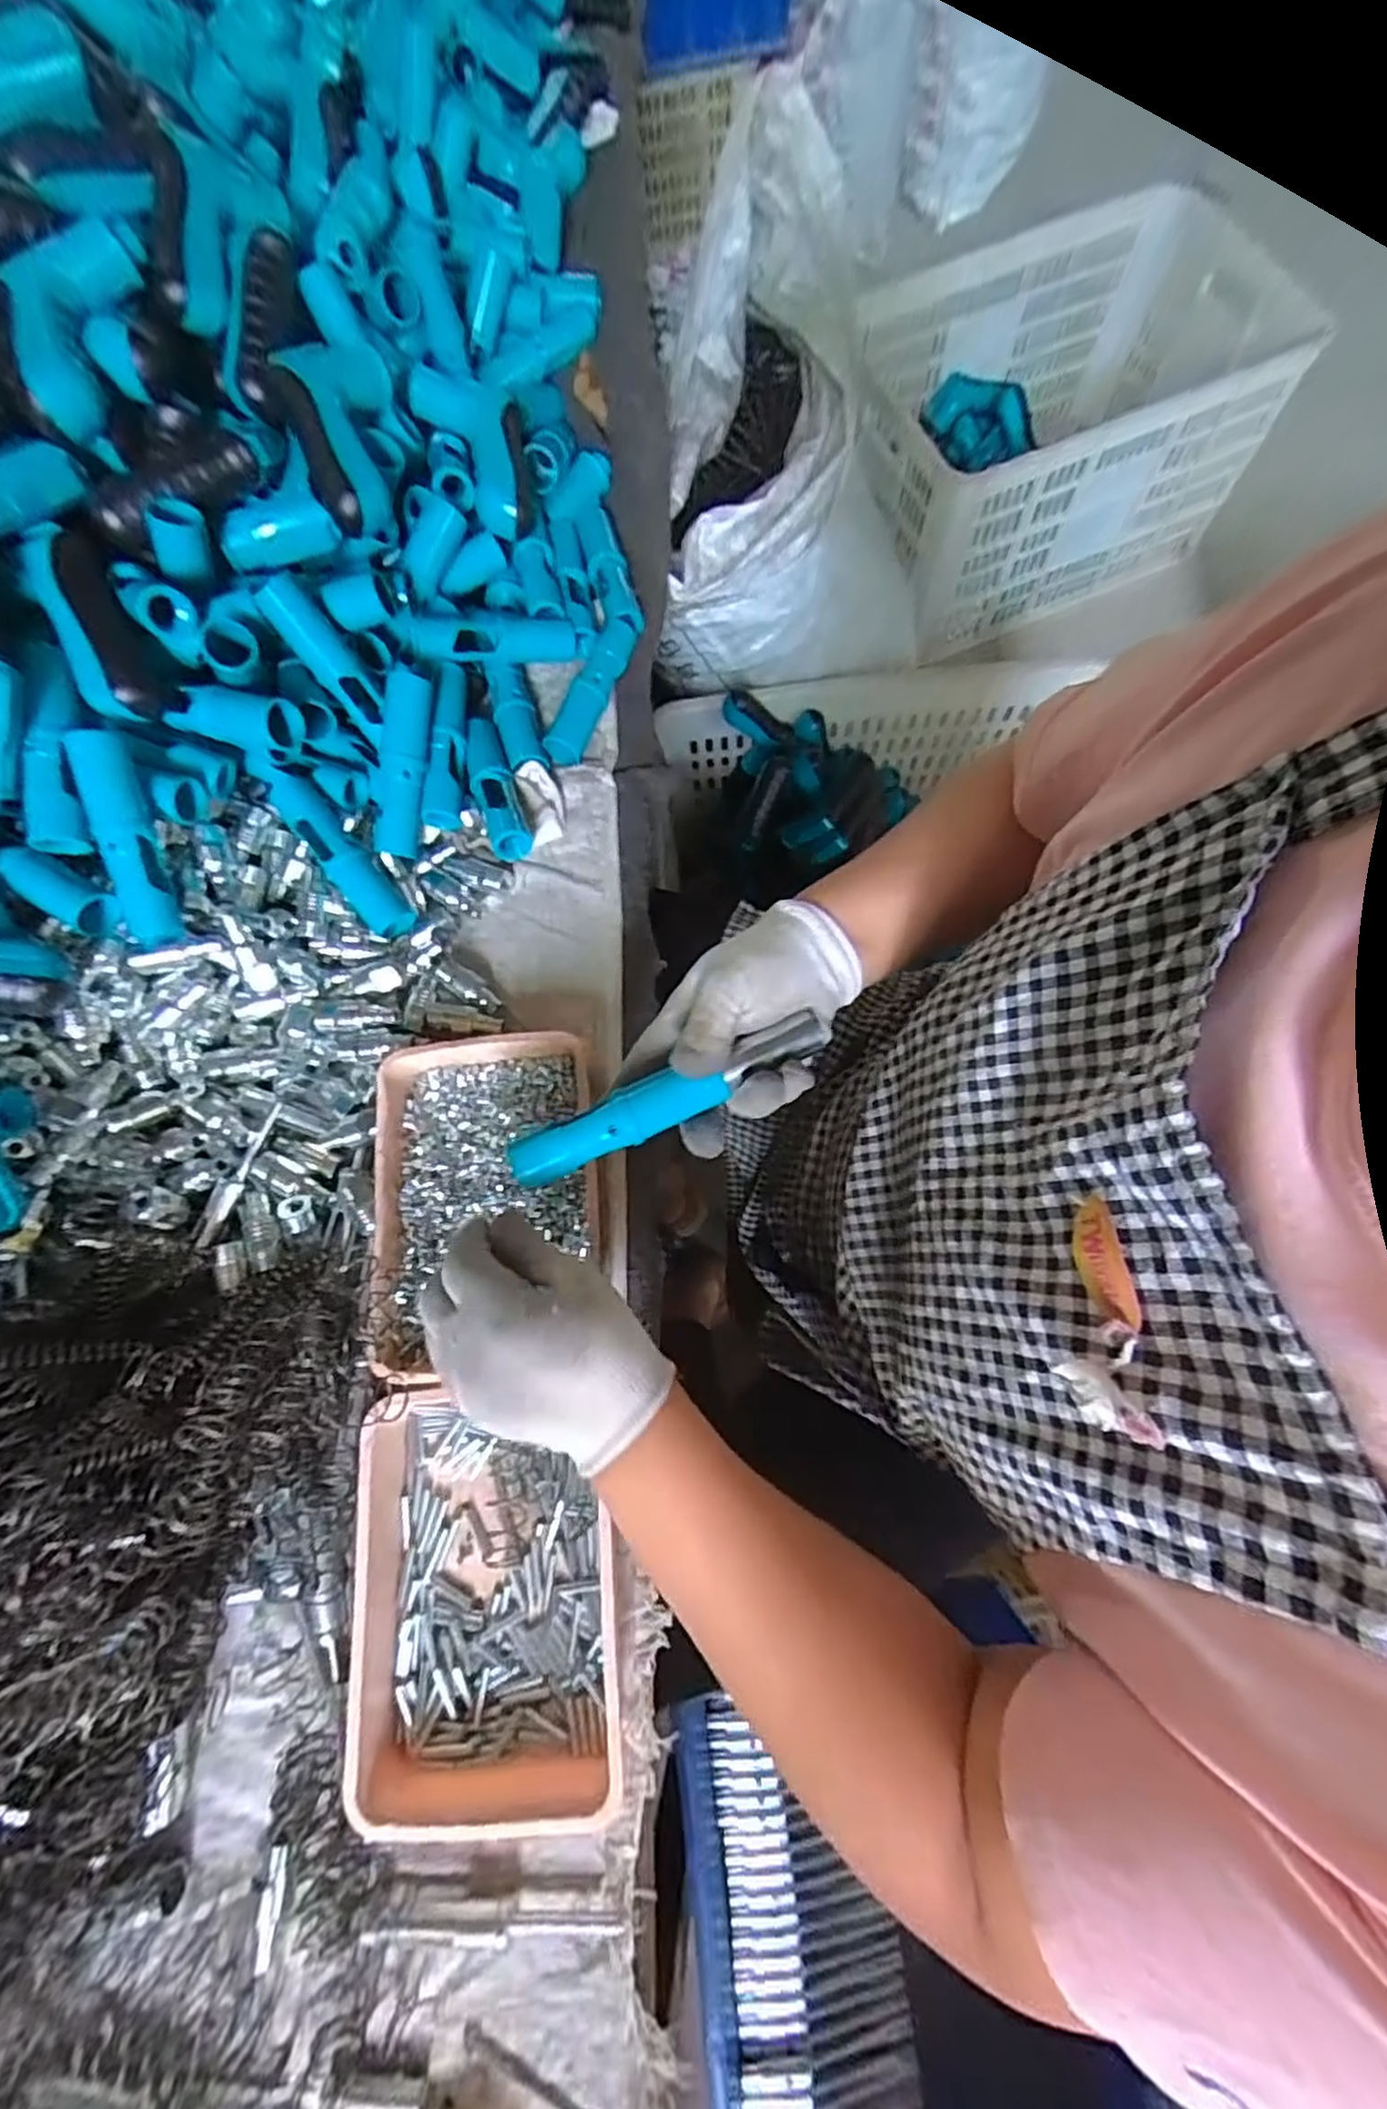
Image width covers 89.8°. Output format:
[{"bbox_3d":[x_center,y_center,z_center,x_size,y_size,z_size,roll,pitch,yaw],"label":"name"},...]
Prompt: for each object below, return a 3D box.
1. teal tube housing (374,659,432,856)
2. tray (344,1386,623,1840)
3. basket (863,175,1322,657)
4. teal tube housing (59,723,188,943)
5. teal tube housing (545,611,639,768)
[{"bbox_3d":[-0.207,-0.204,0.492,0.030,0.025,0.121,17,110,7],"label":"teal tube housing"},{"bbox_3d":[-0.114,0.289,0.382,0.145,0.042,0.198,-7,73,1],"label":"tray"},{"bbox_3d":[0.568,-1.031,1.155,0.625,0.326,0.429,-23,74,-3],"label":"basket"},{"bbox_3d":[-0.349,-0.132,0.431,0.026,0.025,0.125,-7,105,0],"label":"teal tube housing"},{"bbox_3d":[-0.079,-0.289,0.551,0.024,0.033,0.132,20,76,9],"label":"teal tube housing"}]

